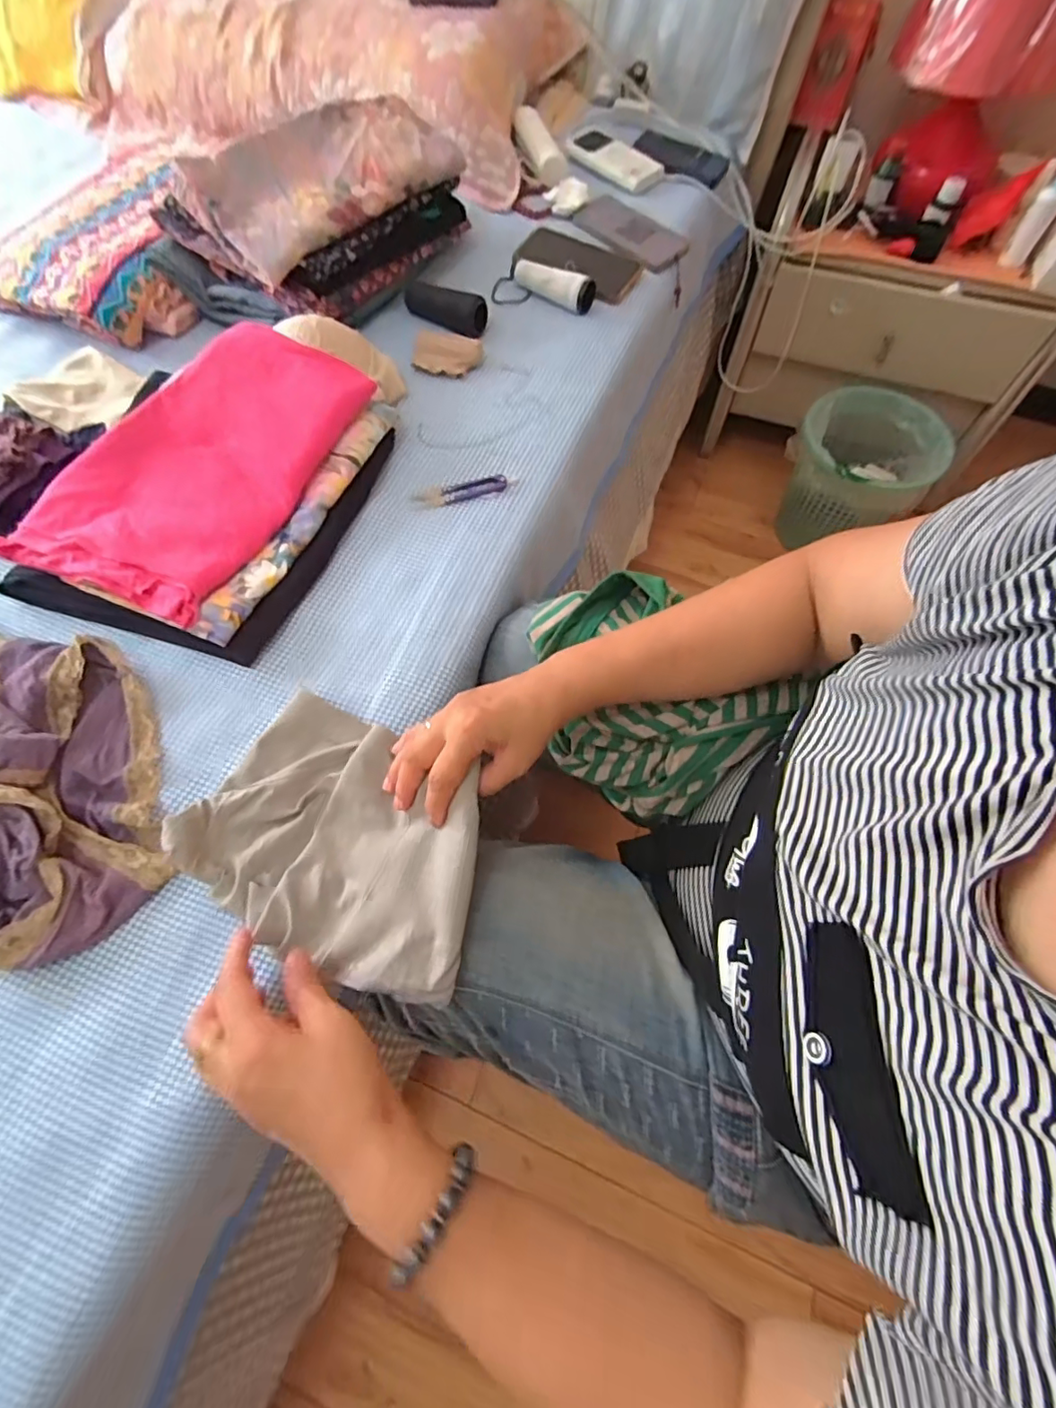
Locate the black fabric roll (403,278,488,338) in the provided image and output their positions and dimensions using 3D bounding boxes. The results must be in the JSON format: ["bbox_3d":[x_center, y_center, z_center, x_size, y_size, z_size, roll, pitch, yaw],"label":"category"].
[{"bbox_3d":[-0.104,-0.497,0.696,0.119,0.035,0.032,29,69,13],"label":"black fabric roll"}]

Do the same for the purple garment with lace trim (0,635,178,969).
[{"bbox_3d":[-0.373,0.052,0.423,0.149,0.053,0.273,-21,67,-10],"label":"purple garment with lace trim"}]

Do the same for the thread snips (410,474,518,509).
[{"bbox_3d":[-0.065,-0.226,0.589,0.109,0.007,0.028,-17,66,-8],"label":"thread snips"}]

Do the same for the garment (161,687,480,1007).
[{"bbox_3d":[-0.132,0.093,0.410,0.216,0.037,0.169,20,66,9],"label":"garment"}]

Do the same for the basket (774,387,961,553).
[{"bbox_3d":[0.641,-0.437,1.111,0.256,0.285,0.234,0,65,0],"label":"basket"}]

